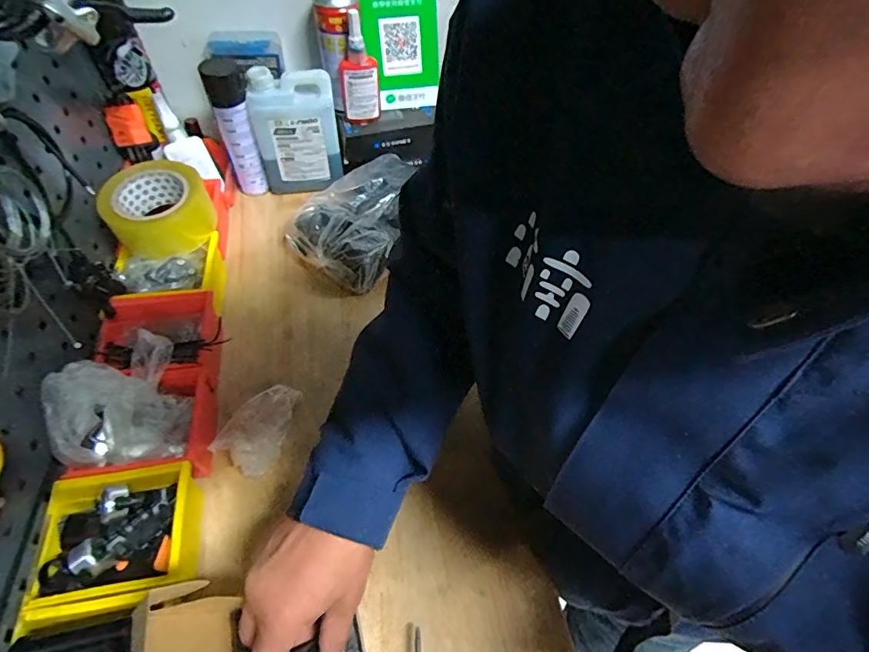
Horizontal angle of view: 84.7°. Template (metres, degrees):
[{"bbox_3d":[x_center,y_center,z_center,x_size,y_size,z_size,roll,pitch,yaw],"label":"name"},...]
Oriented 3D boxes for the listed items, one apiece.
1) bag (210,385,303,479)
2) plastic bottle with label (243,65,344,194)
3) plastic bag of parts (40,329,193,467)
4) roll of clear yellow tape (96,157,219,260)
[{"bbox_3d":[-0.186,0.110,0.529,0.074,0.048,0.106,20,56,11],"label":"bag"},{"bbox_3d":[-0.204,-0.288,0.723,0.119,0.172,0.058,1,55,-2],"label":"plastic bottle with label"},{"bbox_3d":[-0.306,0.057,0.460,0.101,0.073,0.129,-7,56,-8],"label":"plastic bag of parts"},{"bbox_3d":[-0.349,-0.149,0.607,0.119,0.072,0.102,-30,61,-22],"label":"roll of clear yellow tape"}]

